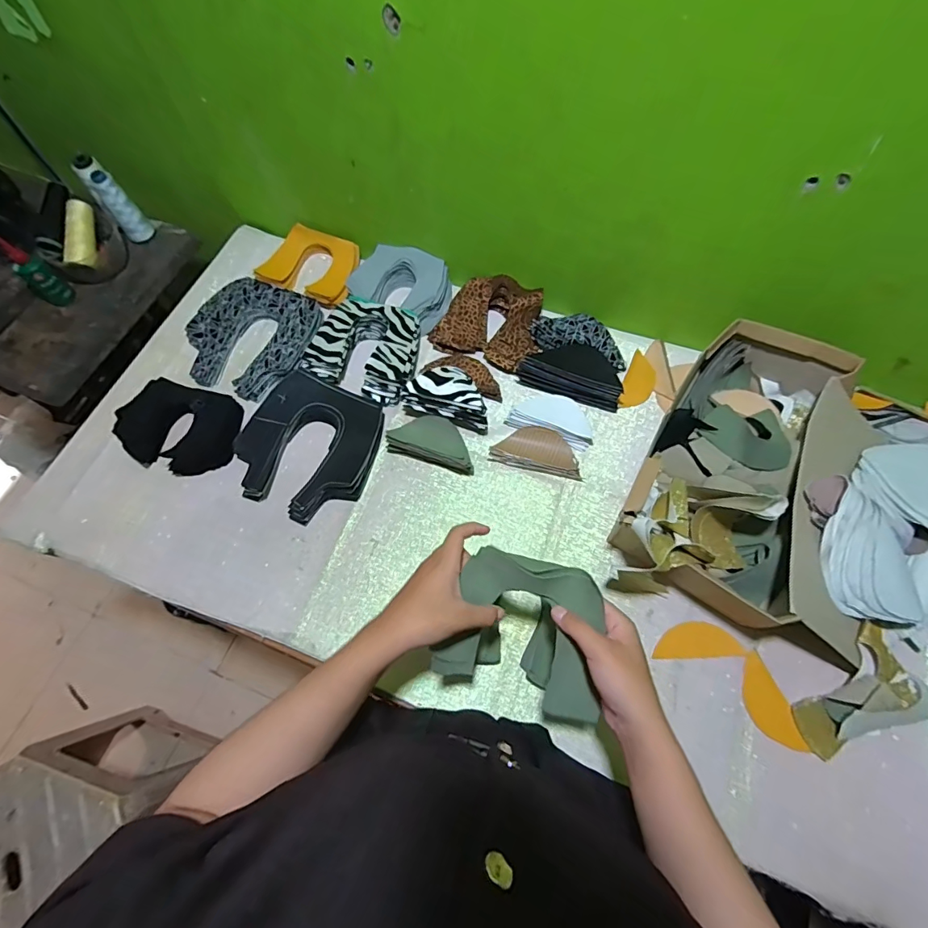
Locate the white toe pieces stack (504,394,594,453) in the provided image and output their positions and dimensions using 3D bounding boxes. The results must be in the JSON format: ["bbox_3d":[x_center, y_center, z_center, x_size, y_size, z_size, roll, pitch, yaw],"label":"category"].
[{"bbox_3d":[0.127,-0.066,0.650,0.118,0.023,0.062,19,69,8],"label":"white toe pieces stack"}]

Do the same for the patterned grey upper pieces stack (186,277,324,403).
[{"bbox_3d":[-0.330,-0.198,0.714,0.193,0.030,0.189,24,69,10],"label":"patterned grey upper pieces stack"}]

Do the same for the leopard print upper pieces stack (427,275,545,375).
[{"bbox_3d":[0.041,-0.224,0.702,0.159,0.046,0.137,19,69,8],"label":"leopard print upper pieces stack"}]

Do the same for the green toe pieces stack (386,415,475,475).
[{"bbox_3d":[-0.045,-0.031,0.631,0.128,0.053,0.059,16,68,7],"label":"green toe pieces stack"}]

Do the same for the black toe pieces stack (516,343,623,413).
[{"bbox_3d":[0.160,-0.139,0.672,0.146,0.037,0.086,17,68,7],"label":"black toe pieces stack"}]

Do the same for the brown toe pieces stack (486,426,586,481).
[{"bbox_3d":[0.101,-0.020,0.635,0.122,0.022,0.057,12,68,6],"label":"brown toe pieces stack"}]

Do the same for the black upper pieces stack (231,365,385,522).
[{"bbox_3d":[-0.217,-0.026,0.631,0.185,0.039,0.192,19,69,8],"label":"black upper pieces stack"}]

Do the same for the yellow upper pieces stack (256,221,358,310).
[{"bbox_3d":[-0.250,-0.328,0.765,0.158,0.033,0.125,22,69,10],"label":"yellow upper pieces stack"}]

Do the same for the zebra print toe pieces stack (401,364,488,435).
[{"bbox_3d":[-0.022,-0.092,0.636,0.121,0.063,0.061,17,68,7],"label":"zebra print toe pieces stack"}]

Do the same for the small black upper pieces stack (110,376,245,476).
[{"bbox_3d":[-0.405,-0.053,0.652,0.165,0.034,0.120,16,68,7],"label":"small black upper pieces stack"}]

